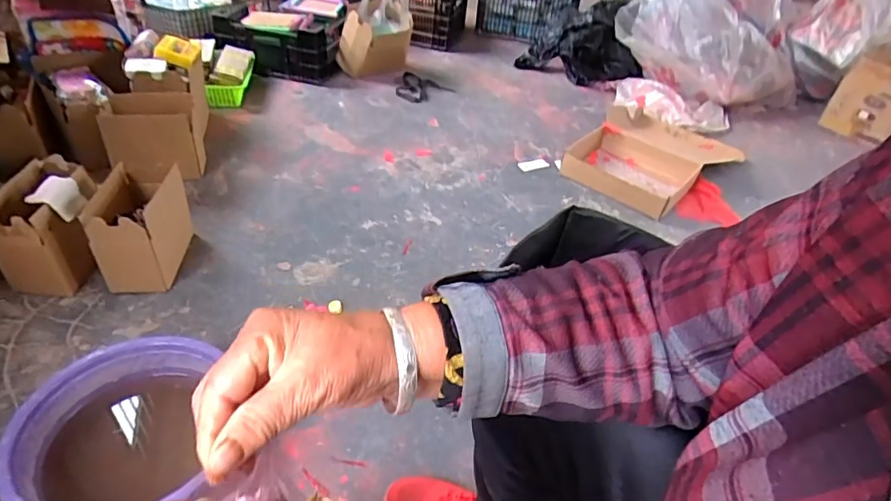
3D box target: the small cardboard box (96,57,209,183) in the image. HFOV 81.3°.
[{"bbox_3d":[-0.799,-0.381,1.457,0.230,0.196,0.382,-6,41,-17],"label":"small cardboard box"}]

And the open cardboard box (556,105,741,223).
[{"bbox_3d":[0.669,-0.306,1.665,0.435,0.073,0.596,24,41,20],"label":"open cardboard box"}]

